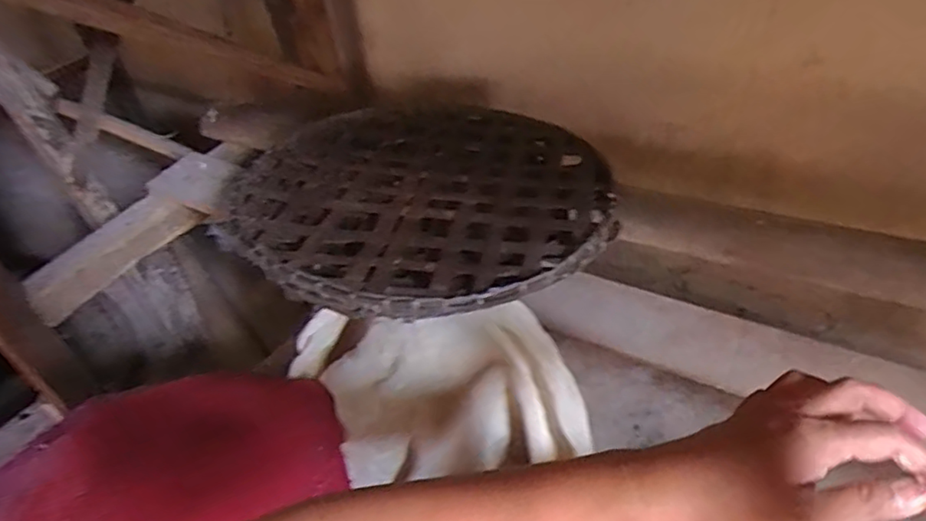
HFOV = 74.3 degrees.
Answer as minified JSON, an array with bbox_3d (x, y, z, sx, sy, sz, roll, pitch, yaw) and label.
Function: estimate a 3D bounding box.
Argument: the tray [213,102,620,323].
[{"bbox_3d":[-0.036,-0.087,0.686,0.410,0.059,0.420,16,47,24],"label":"tray"}]

